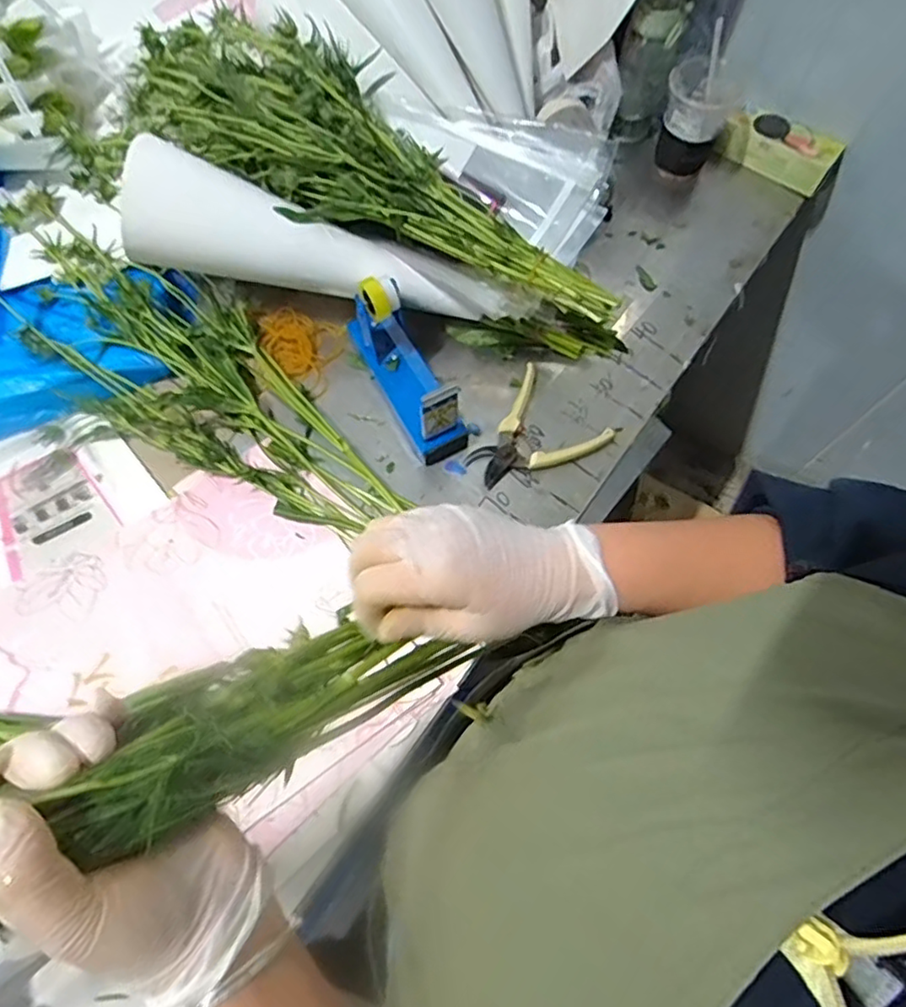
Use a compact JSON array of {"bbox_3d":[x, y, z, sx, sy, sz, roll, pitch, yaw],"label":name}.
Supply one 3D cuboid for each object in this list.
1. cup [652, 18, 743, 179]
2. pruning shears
[{"bbox_3d":[0.311,-0.506,0.778,0.084,0.177,0.089,0,68,0],"label":"cup"},{"bbox_3d":[0.096,-0.071,0.706,0.126,0.017,0.145,36,72,14],"label":"pruning shears"}]

